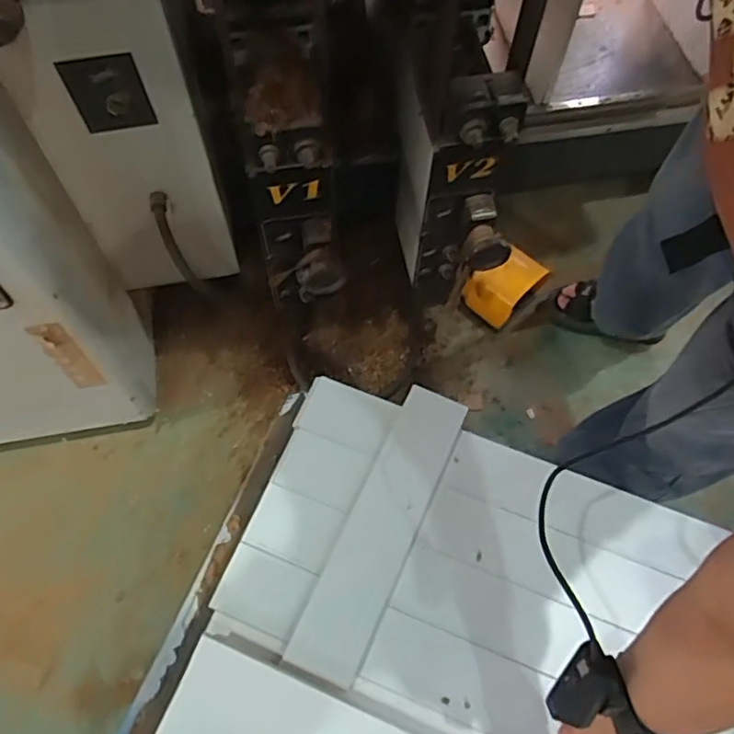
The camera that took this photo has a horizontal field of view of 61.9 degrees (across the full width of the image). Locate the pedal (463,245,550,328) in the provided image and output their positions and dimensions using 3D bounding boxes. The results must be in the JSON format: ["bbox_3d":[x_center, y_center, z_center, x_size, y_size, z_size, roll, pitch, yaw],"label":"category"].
[{"bbox_3d":[0.283,-0.173,1.283,0.116,0.123,0.126,41,70,17],"label":"pedal"}]

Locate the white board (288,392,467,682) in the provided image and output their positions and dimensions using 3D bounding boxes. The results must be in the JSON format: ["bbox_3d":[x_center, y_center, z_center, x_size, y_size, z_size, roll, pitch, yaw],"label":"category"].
[{"bbox_3d":[0.019,0.189,0.748,0.084,0.016,0.359,23,66,10],"label":"white board"}]

